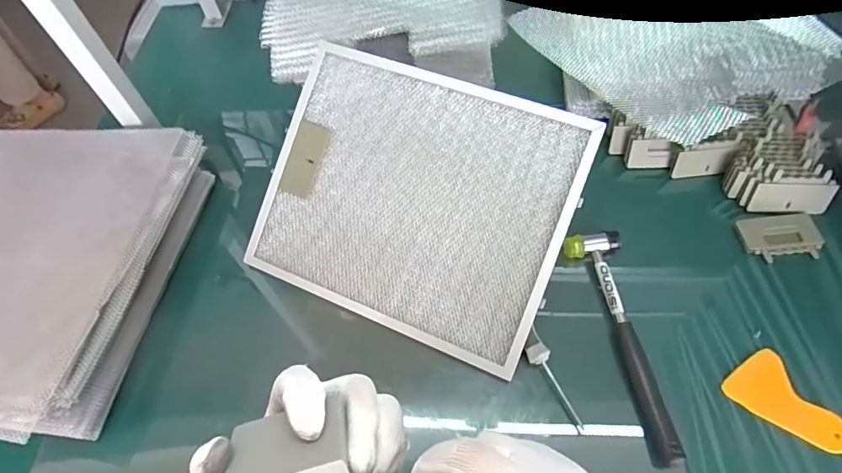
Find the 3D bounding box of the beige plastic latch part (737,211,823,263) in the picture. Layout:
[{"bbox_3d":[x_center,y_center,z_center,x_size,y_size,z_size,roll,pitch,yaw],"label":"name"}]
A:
[{"bbox_3d":[0.417,-0.001,0.547,0.084,0.012,0.059,-5,58,1],"label":"beige plastic latch part"}]

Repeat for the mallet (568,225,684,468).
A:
[{"bbox_3d":[0.218,0.103,0.490,0.055,0.024,0.243,-11,58,-2],"label":"mallet"}]

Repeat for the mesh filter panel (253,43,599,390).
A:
[{"bbox_3d":[-0.010,-0.042,0.524,0.332,0.015,0.281,20,91,15],"label":"mesh filter panel"}]

